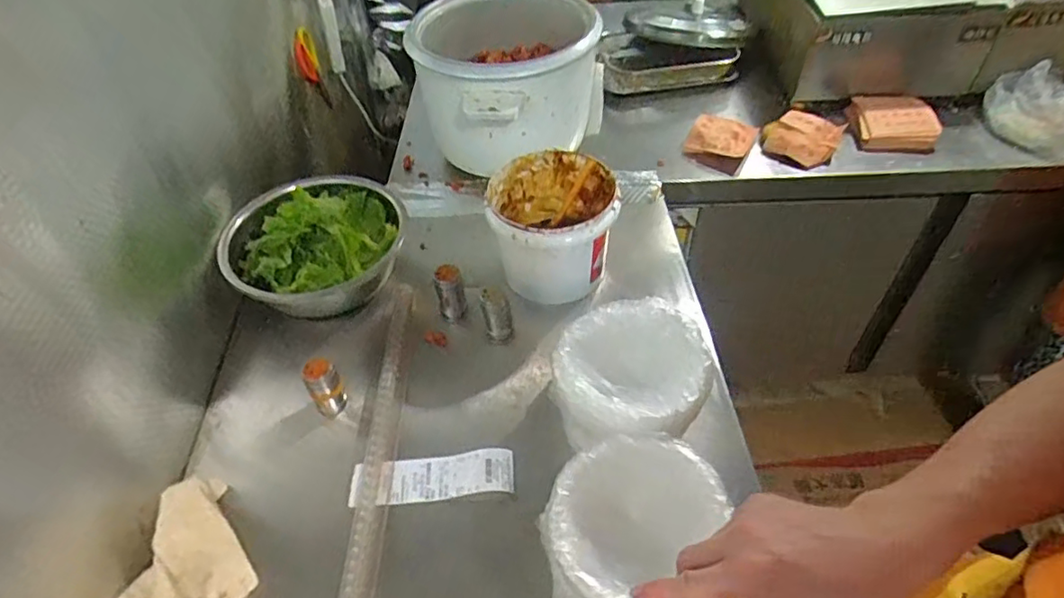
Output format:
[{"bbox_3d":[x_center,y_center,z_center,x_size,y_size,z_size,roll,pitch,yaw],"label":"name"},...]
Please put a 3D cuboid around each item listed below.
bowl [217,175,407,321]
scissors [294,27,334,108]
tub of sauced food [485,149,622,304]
[{"bbox_3d":[-0.326,-0.082,0.932,0.228,0.080,0.263,25,59,0],"label":"bowl"},{"bbox_3d":[-0.427,-0.436,1.174,0.007,0.181,0.072,9,52,7],"label":"scissors"},{"bbox_3d":[0.031,-0.105,0.911,0.175,0.166,0.171,-2,47,2],"label":"tub of sauced food"}]

